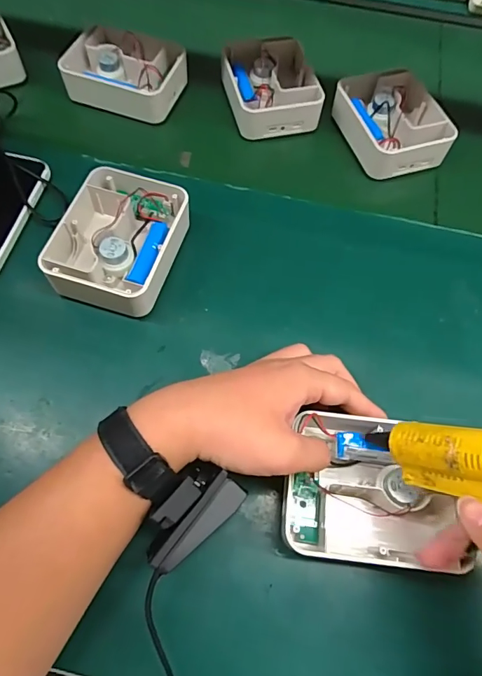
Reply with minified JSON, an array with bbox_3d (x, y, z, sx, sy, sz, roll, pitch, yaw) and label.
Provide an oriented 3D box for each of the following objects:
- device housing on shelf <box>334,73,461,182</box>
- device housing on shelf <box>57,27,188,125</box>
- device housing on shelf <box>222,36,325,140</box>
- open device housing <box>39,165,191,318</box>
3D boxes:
[{"bbox_3d":[0.175,-0.250,0.510,0.102,0.043,0.123,-13,67,-9],"label":"device housing on shelf"},{"bbox_3d":[-0.139,-0.321,0.528,0.127,0.048,0.104,18,65,5],"label":"device housing on shelf"},{"bbox_3d":[0.035,-0.302,0.525,0.106,0.040,0.126,-6,66,-6],"label":"device housing on shelf"},{"bbox_3d":[-0.112,-0.090,0.407,0.103,0.049,0.139,15,65,4],"label":"open device housing"}]

